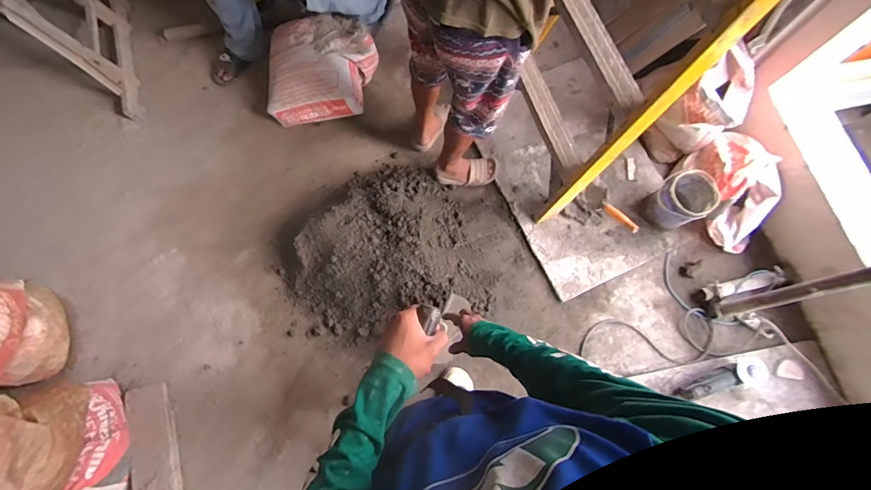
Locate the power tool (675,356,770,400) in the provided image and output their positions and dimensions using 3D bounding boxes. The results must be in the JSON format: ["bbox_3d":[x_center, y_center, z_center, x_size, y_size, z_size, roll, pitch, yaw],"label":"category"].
[{"bbox_3d":[1.029,0.481,1.445,0.320,0.074,0.108,-10,74,-5],"label":"power tool"}]

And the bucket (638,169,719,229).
[{"bbox_3d":[0.962,-0.170,1.583,0.183,0.194,0.192,1,73,-2],"label":"bucket"}]

